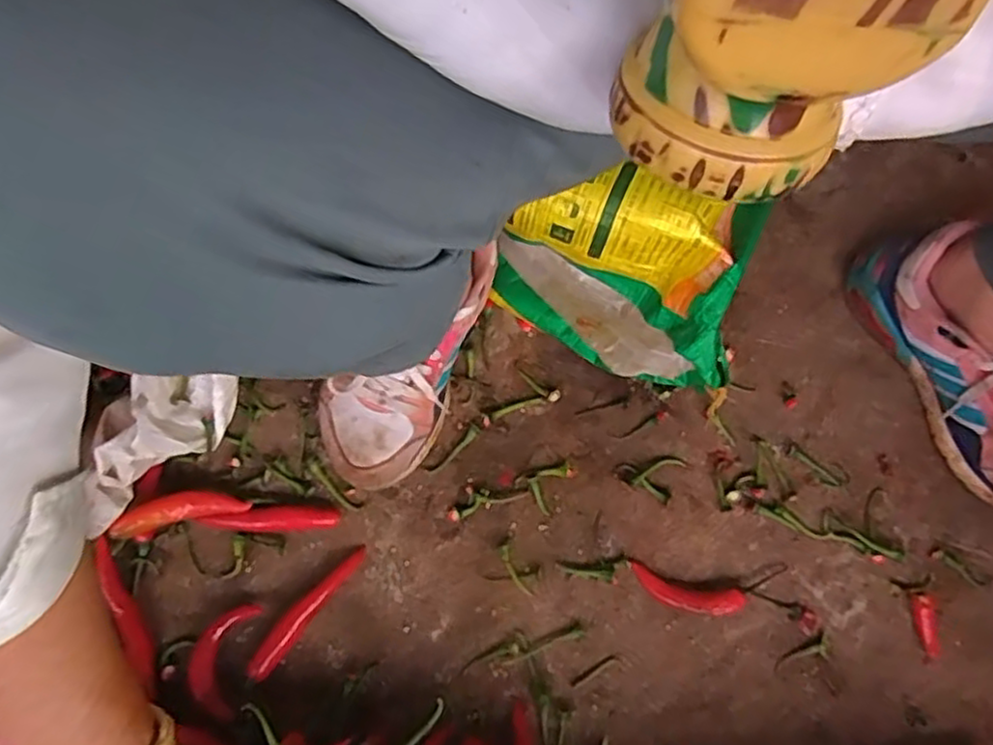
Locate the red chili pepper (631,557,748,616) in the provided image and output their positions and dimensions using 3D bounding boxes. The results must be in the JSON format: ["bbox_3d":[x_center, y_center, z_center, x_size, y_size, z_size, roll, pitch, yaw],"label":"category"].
[{"bbox_3d":[0.143,0.167,0.542,0.087,0.014,0.026,15,72,2],"label":"red chili pepper"}]

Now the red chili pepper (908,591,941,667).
[{"bbox_3d":[0.325,0.193,0.541,0.017,0.015,0.051,4,72,-1],"label":"red chili pepper"}]

